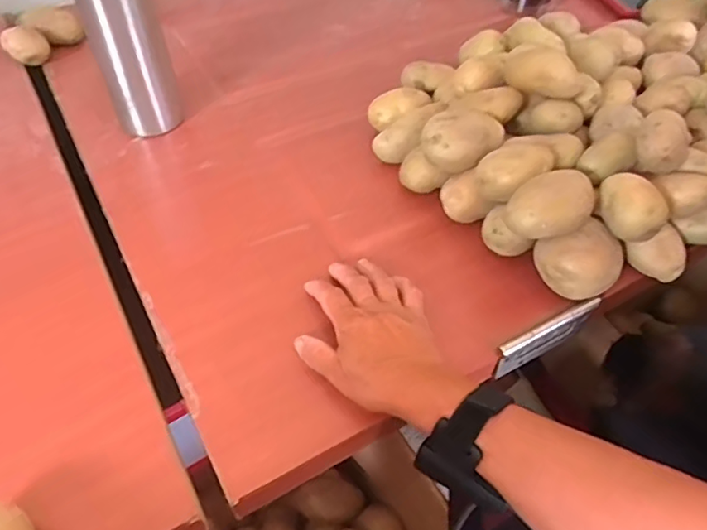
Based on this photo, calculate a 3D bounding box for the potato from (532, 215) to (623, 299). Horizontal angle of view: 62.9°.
[{"bbox_3d":[0.190,0.001,0.484,0.056,0.061,0.062,-30,57,-23],"label":"potato"}]

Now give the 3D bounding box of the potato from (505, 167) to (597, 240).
[{"bbox_3d":[0.161,-0.047,0.462,0.065,0.034,0.044,-16,53,-13],"label":"potato"}]

